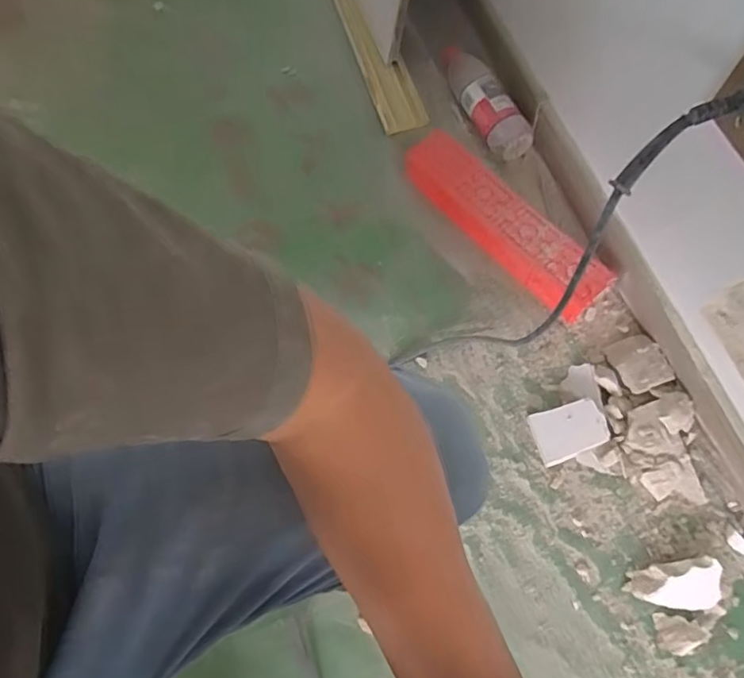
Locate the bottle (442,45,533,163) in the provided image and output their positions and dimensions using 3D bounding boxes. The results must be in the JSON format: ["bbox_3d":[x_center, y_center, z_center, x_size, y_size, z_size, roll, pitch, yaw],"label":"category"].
[{"bbox_3d":[0.168,-0.380,0.874,0.065,0.057,0.227,-33,86,-11],"label":"bottle"}]

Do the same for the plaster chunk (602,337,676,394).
[{"bbox_3d":[0.352,0.032,0.747,0.062,0.025,0.074,-18,70,-4],"label":"plaster chunk"}]

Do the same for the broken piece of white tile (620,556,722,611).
[{"bbox_3d":[0.355,0.290,0.662,0.105,0.013,0.053,-10,84,6],"label":"broken piece of white tile"}]

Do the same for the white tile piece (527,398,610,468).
[{"bbox_3d":[0.253,0.118,0.723,0.089,0.012,0.065,-19,74,7],"label":"white tile piece"}]

